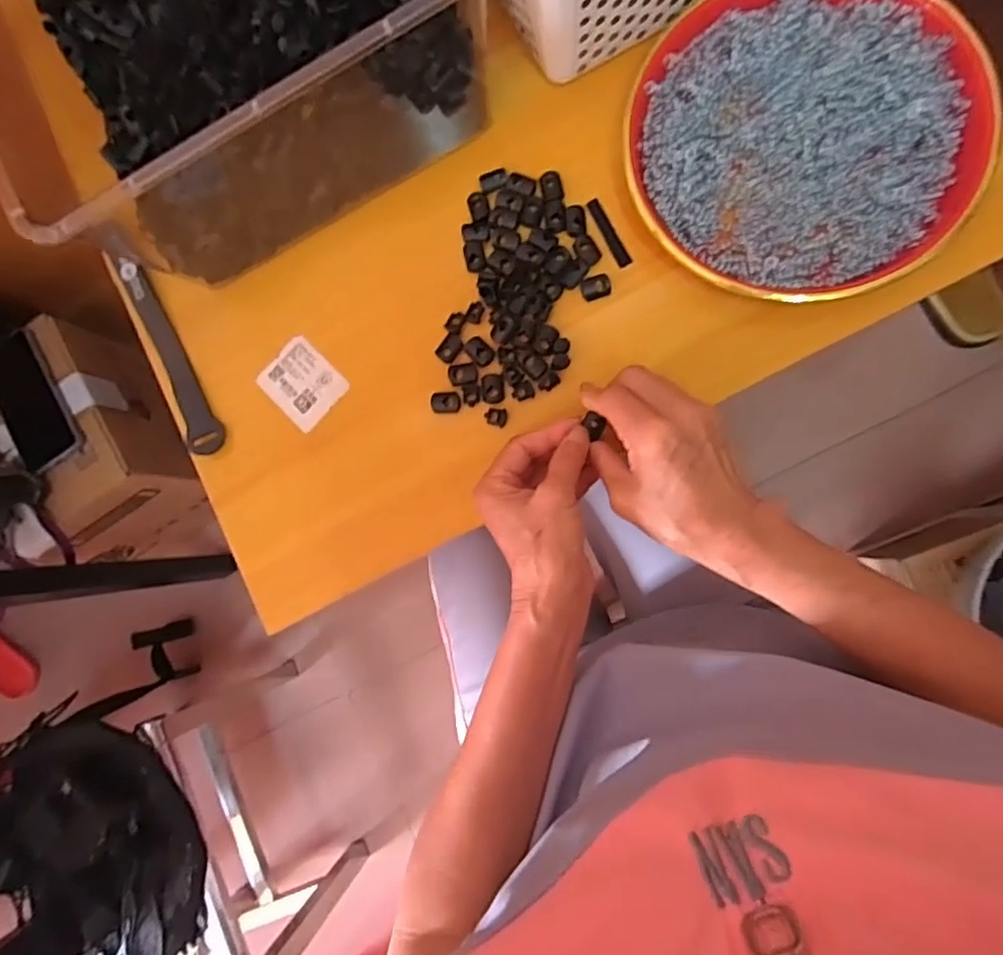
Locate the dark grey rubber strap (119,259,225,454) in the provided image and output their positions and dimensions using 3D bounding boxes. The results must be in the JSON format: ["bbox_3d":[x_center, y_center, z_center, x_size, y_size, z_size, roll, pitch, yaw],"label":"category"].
[{"bbox_3d":[-0.248,-0.091,0.471,0.023,0.011,0.158,-27,83,6],"label":"dark grey rubber strap"}]

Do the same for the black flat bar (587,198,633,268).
[{"bbox_3d":[0.074,-0.169,0.434,0.010,0.004,0.053,-26,83,6],"label":"black flat bar"}]

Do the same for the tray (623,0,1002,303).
[{"bbox_3d":[0.192,-0.220,0.407,0.210,0.024,0.207,-1,86,9],"label":"tray"}]

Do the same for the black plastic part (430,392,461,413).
[{"bbox_3d":[-0.039,-0.053,0.438,0.021,0.004,0.015,-2,86,8],"label":"black plastic part"}]

